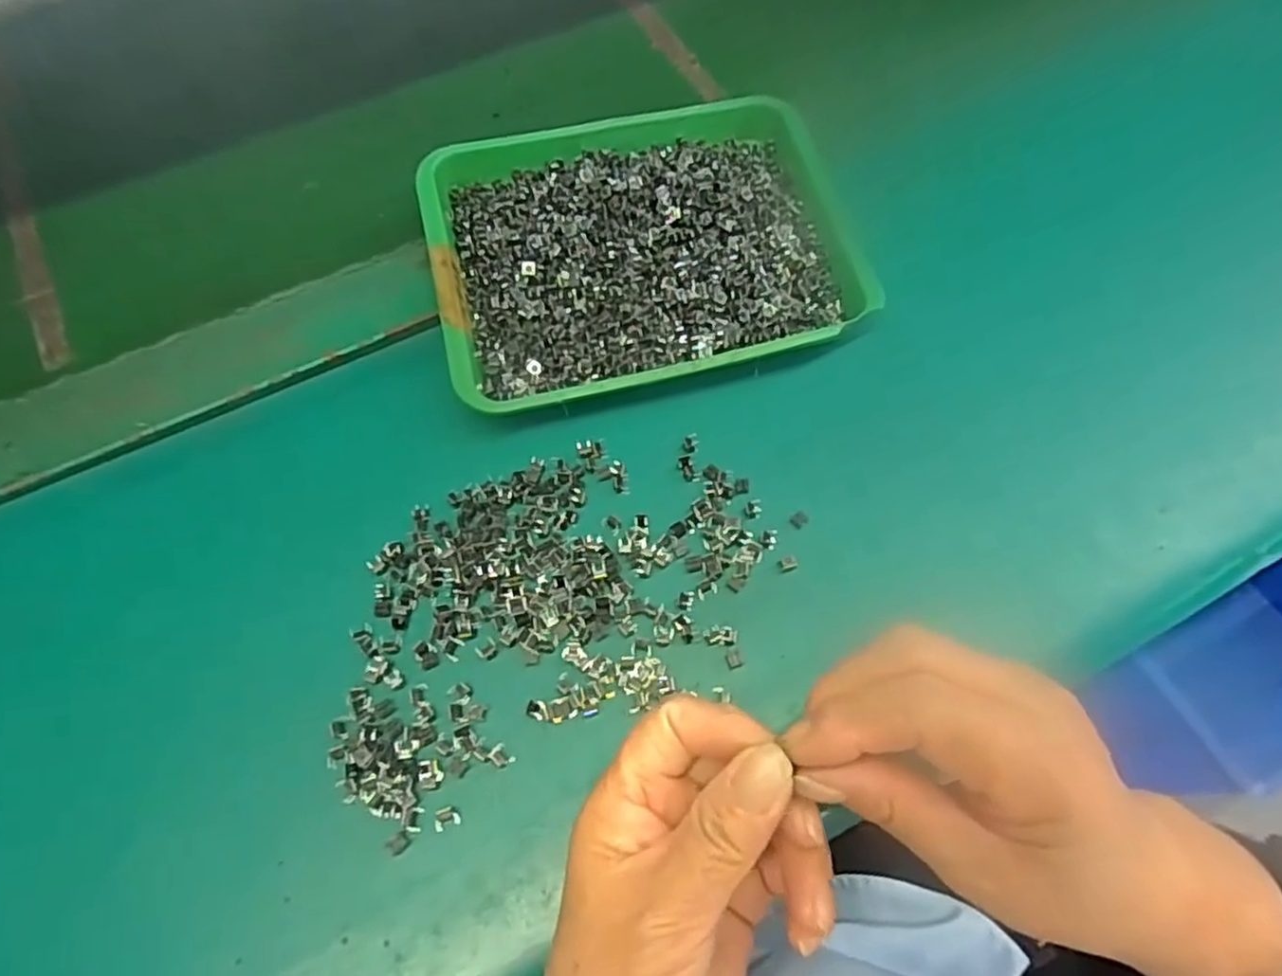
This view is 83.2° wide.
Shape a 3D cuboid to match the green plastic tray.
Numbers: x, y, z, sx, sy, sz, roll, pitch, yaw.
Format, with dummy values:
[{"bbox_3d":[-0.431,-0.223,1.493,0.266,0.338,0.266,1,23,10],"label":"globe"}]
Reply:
[{"bbox_3d":[0.002,-0.129,0.380,0.216,0.028,0.164,-15,65,-5],"label":"green plastic tray"}]

